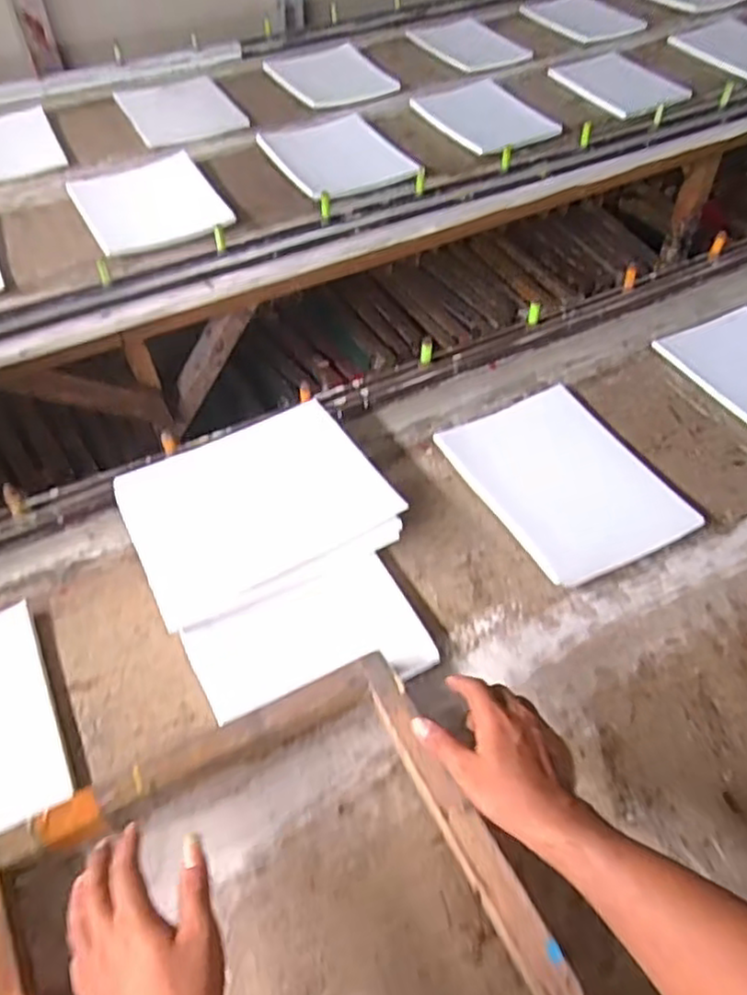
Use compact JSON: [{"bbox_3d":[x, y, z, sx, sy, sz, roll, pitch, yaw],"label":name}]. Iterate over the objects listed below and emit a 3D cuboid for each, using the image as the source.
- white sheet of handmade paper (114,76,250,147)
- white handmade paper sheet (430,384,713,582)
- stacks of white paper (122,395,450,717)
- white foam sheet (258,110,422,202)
[{"bbox_3d":[-0.397,-0.804,1.465,0.207,0.009,0.242,-26,59,-15],"label":"white sheet of handmade paper"},{"bbox_3d":[0.244,-0.022,0.901,0.207,0.023,0.270,-26,59,-15],"label":"white handmade paper sheet"},{"bbox_3d":[-0.108,0.068,0.816,0.288,0.037,0.371,-24,59,-14],"label":"stacks of white paper"},{"bbox_3d":[-0.068,-0.664,1.380,0.230,0.018,0.267,-27,59,-16],"label":"white foam sheet"}]

